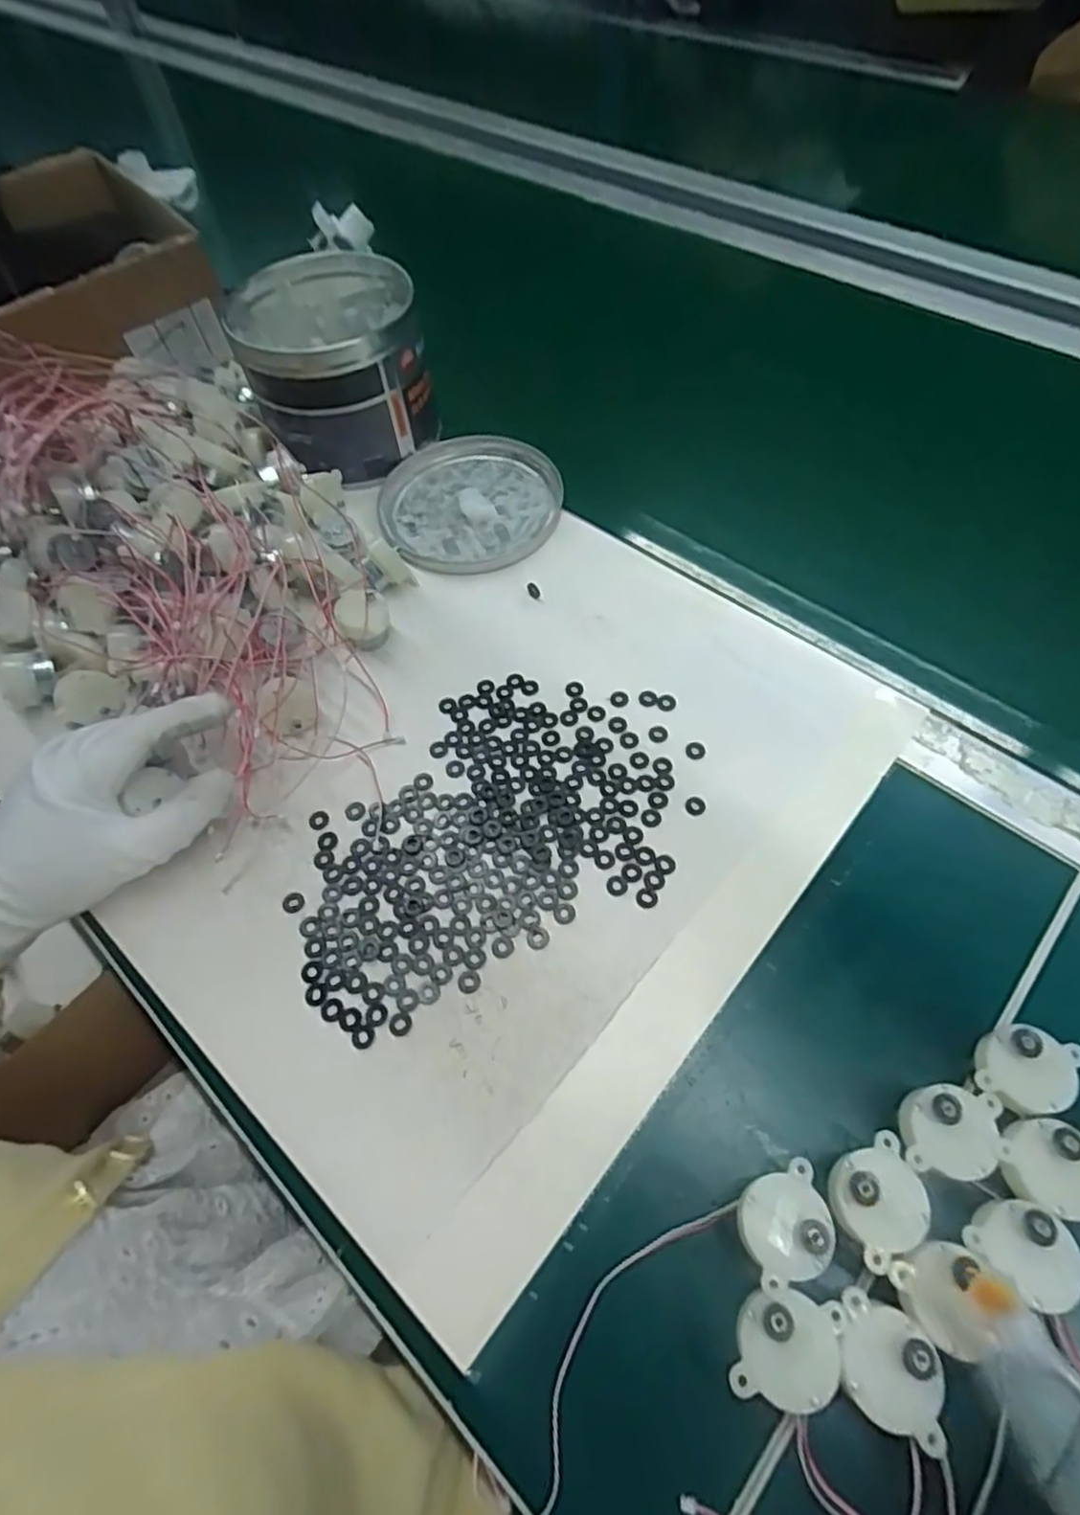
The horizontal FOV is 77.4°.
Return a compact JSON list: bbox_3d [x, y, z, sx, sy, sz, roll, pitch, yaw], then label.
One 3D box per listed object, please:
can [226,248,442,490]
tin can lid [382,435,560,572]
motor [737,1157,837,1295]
[{"bbox_3d":[-0.147,-0.282,0.497,0.124,0.105,0.131,-1,60,3],"label":"can"},{"bbox_3d":[-0.049,-0.185,0.486,0.126,0.014,0.127,-8,59,-1],"label":"tin can lid"},{"bbox_3d":[0.091,0.175,0.254,0.033,0.031,0.032,-17,59,-8],"label":"motor"}]

